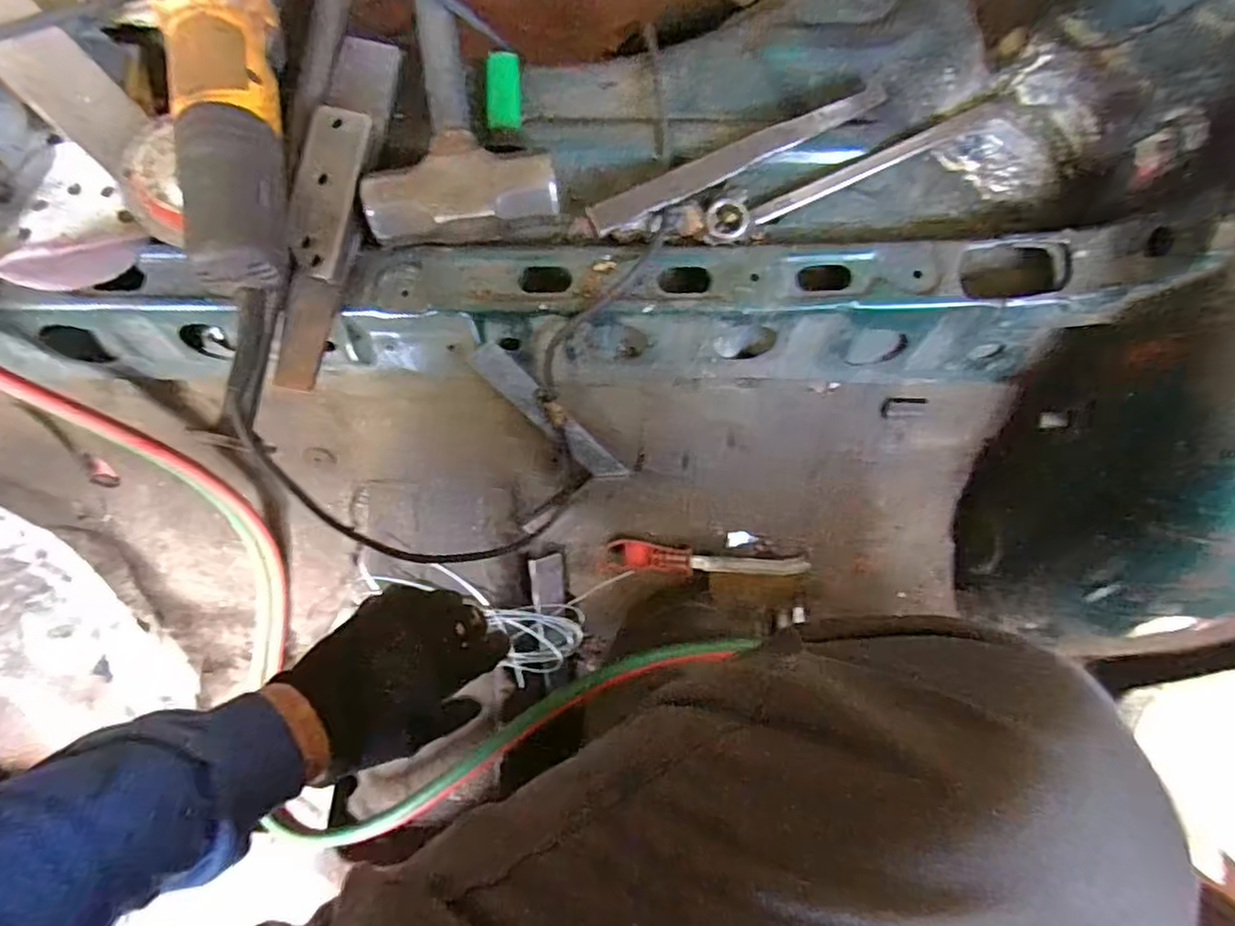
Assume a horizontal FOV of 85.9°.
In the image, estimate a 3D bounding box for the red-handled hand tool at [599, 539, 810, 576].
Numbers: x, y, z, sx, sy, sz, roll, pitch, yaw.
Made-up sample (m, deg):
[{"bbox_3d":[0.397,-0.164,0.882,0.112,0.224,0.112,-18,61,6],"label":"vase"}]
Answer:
[{"bbox_3d":[0.092,0.100,0.674,0.208,0.038,0.029,5,83,-1],"label":"red-handled hand tool"}]

